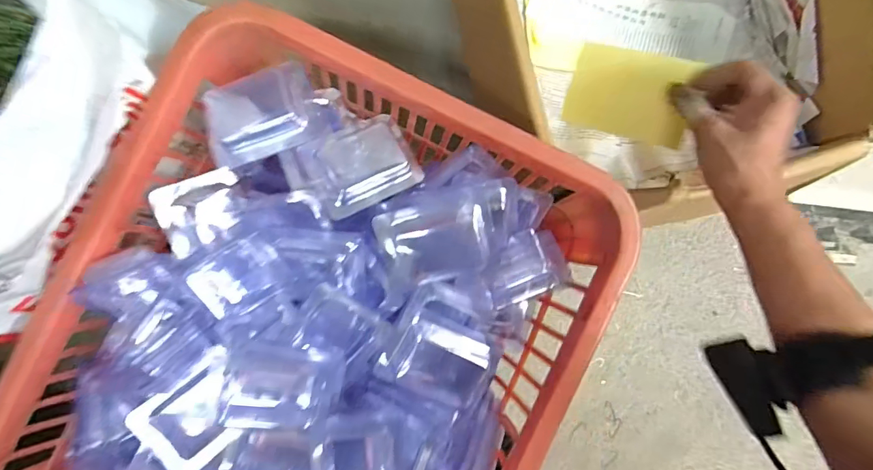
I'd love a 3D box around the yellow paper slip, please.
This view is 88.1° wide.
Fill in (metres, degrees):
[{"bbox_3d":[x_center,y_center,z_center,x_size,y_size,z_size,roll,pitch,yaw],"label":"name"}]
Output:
[{"bbox_3d":[0.180,-0.132,0.425,0.110,0.006,0.075,25,122,28],"label":"yellow paper slip"}]

